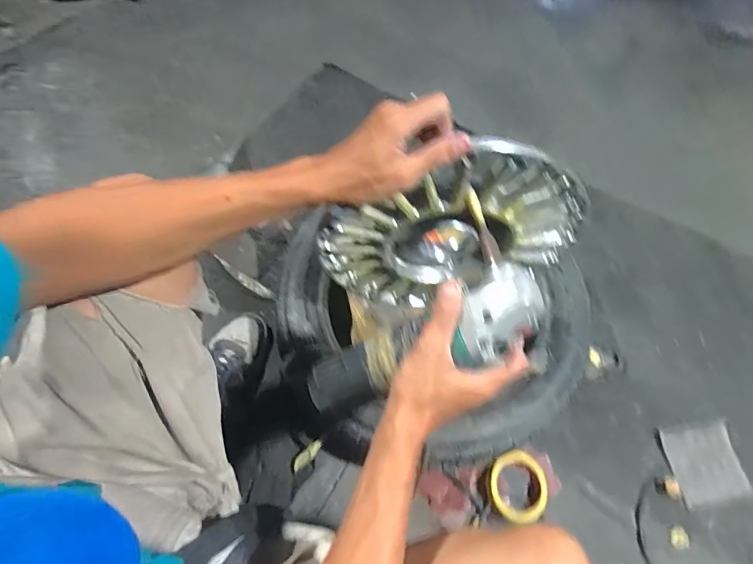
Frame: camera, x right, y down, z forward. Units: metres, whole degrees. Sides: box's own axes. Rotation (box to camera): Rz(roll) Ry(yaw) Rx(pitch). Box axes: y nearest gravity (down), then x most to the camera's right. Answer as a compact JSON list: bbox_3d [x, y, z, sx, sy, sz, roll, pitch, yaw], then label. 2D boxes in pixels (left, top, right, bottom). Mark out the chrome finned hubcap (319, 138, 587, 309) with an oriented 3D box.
[{"bbox_3d":[0.086,-0.043,0.524,0.288,0.283,0.072,4,65,0],"label":"chrome finned hubcap"}]

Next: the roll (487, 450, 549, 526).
[{"bbox_3d":[0.218,0.316,0.690,0.086,0.021,0.098,-17,66,-10],"label":"roll"}]

